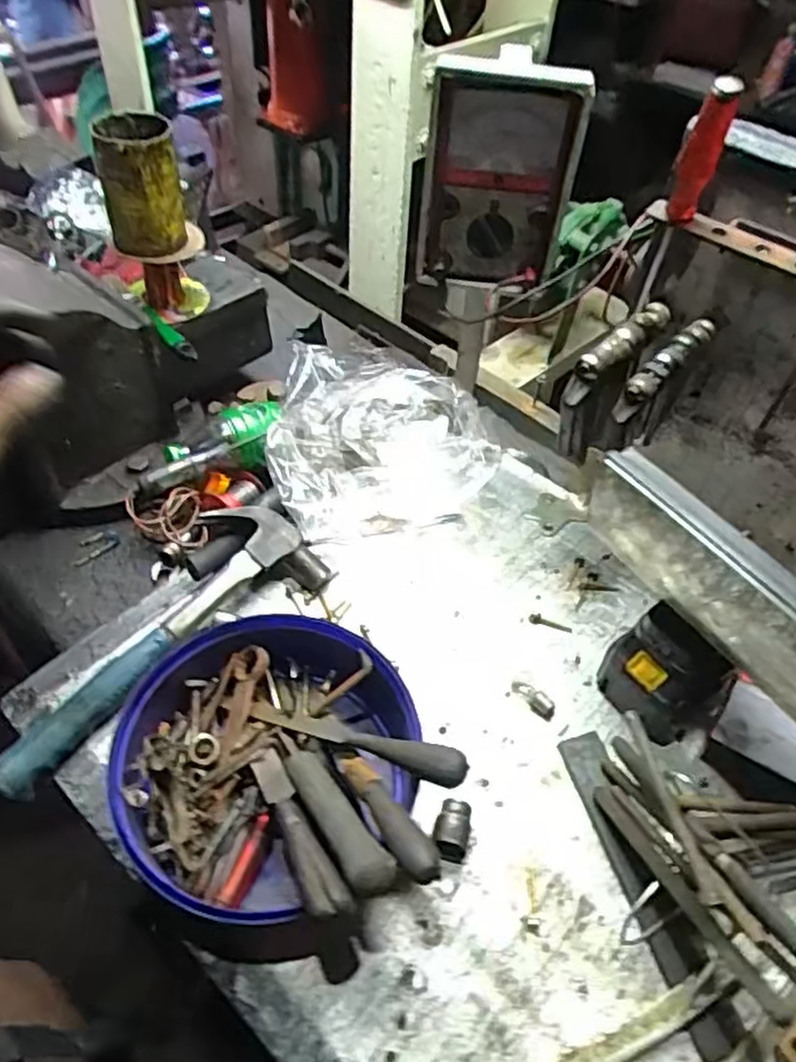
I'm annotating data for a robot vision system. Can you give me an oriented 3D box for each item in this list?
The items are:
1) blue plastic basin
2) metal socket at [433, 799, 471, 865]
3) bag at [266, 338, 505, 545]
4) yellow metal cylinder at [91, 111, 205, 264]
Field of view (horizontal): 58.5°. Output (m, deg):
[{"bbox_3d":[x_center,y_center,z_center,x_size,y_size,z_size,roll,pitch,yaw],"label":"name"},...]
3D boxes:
[{"bbox_3d":[-0.103,0.176,0.560,0.218,0.080,0.210,2,50,-3],"label":"blue plastic basin"},{"bbox_3d":[0.042,0.234,0.556,0.027,0.031,0.039,14,51,7],"label":"metal socket"},{"bbox_3d":[-0.046,-0.098,0.783,0.203,0.108,0.230,-6,51,-9],"label":"bag"},{"bbox_3d":[-0.250,-0.340,0.714,0.084,0.129,0.065,-13,52,-15],"label":"yellow metal cylinder"}]

